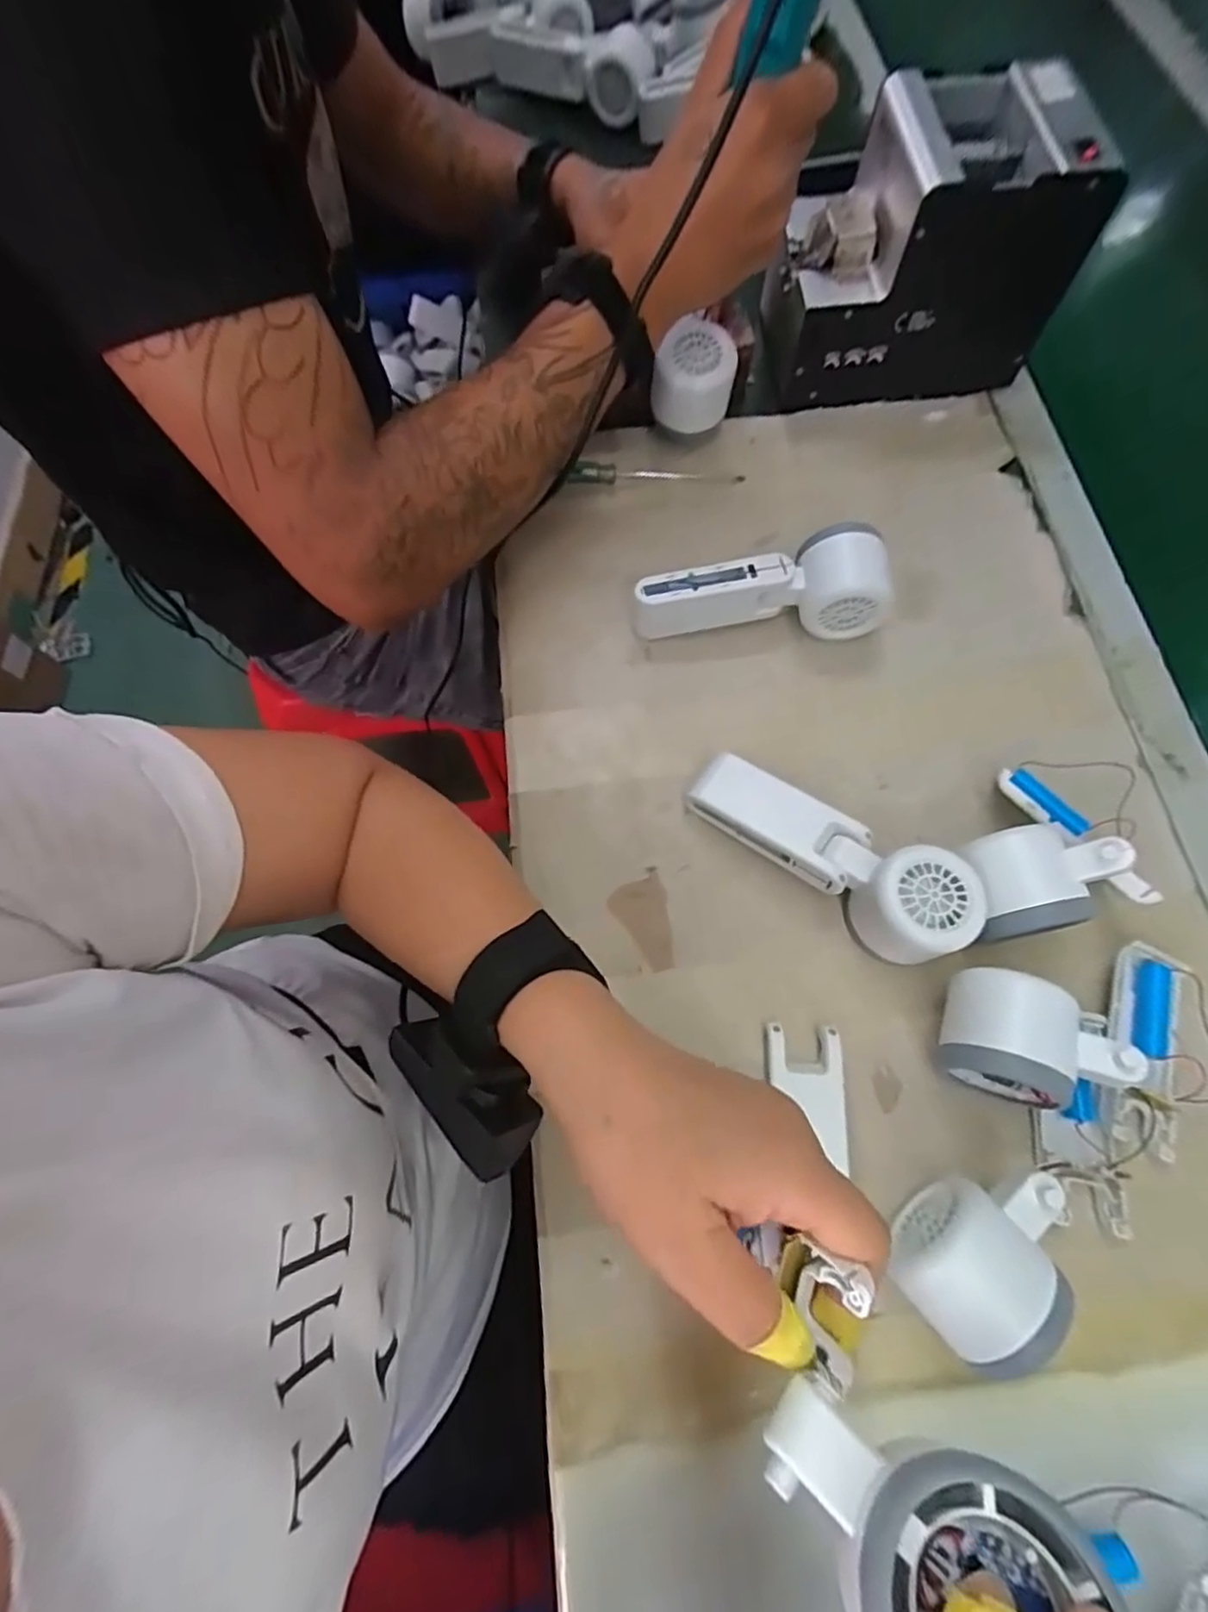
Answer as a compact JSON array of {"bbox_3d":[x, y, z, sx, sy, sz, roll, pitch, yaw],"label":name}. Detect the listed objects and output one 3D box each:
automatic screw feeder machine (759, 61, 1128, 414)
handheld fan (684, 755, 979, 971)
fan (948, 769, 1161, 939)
[{"bbox_3d":[0.218,-0.389,0.472,0.185,0.159,0.115,-3,71,0],"label":"automatic screw feeder machine"},{"bbox_3d":[0.127,0.023,0.373,0.165,0.044,0.058,36,75,12],"label":"handheld fan"},{"bbox_3d":[0.241,0.022,0.363,0.095,0.066,0.089,0,70,0],"label":"fan"}]

